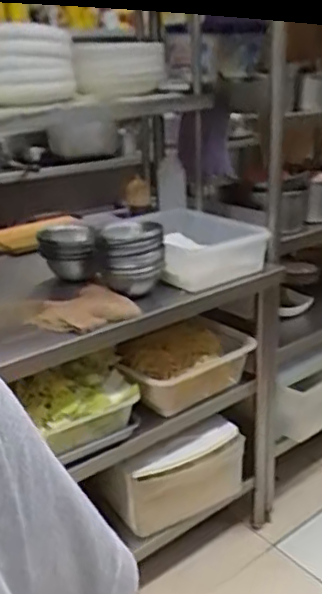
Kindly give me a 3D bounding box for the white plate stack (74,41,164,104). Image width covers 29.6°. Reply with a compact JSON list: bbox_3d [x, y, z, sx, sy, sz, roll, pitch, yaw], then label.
[{"bbox_3d":[-0.090,-0.503,1.365,0.194,0.111,0.156,-2,21,1],"label":"white plate stack"}]

